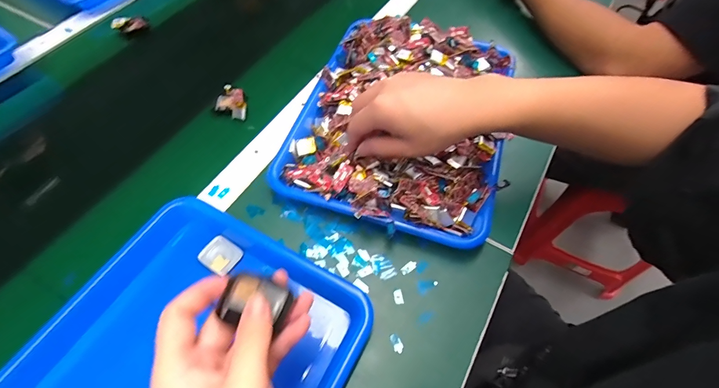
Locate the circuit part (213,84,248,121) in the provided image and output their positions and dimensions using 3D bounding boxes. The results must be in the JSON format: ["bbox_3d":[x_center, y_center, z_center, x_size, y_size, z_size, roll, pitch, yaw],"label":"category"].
[{"bbox_3d":[-0.176,-0.123,0.484,0.044,0.024,0.058,-20,61,-12],"label":"circuit part"}]

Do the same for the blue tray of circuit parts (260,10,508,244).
[{"bbox_3d":[0.057,-0.107,0.441,0.243,0.044,0.316,18,63,7],"label":"blue tray of circuit parts"}]

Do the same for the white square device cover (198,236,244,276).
[{"bbox_3d":[-0.144,0.064,0.369,0.037,0.006,0.033,30,63,17],"label":"white square device cover"}]

